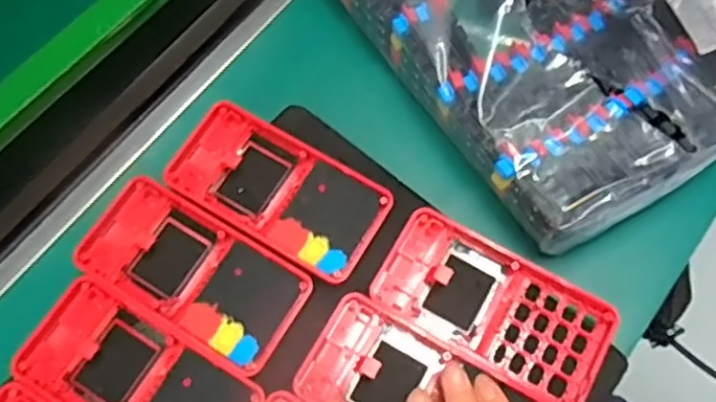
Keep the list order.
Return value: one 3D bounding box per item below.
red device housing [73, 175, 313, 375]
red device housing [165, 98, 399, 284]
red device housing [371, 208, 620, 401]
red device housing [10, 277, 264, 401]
[{"bbox_3d":[-0.091,0.038,0.370,0.123,0.009,0.062,31,71,12],"label":"red device housing"},{"bbox_3d":[-0.047,-0.008,0.387,0.124,0.009,0.061,29,70,12],"label":"red device housing"},{"bbox_3d":[0.072,0.057,0.362,0.123,0.014,0.062,29,70,11],"label":"red device housing"},{"bbox_3d":[-0.116,0.092,0.348,0.123,0.010,0.059,29,70,11],"label":"red device housing"}]

